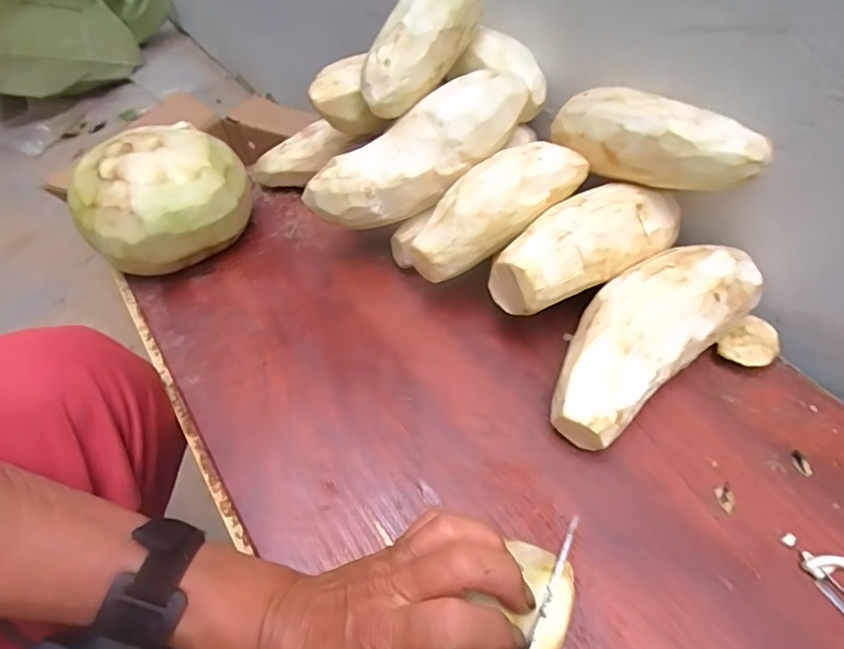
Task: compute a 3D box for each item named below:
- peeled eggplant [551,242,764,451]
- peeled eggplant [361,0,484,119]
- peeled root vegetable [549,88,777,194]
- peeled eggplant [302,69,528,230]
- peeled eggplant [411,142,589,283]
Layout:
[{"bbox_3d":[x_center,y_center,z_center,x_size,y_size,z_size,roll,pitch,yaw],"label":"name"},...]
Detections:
[{"bbox_3d":[0.155,0.009,0.360,0.179,0.081,0.074,-32,56,-21],"label":"peeled eggplant"},{"bbox_3d":[-0.003,-0.232,0.404,0.054,0.043,0.145,29,79,22],"label":"peeled eggplant"},{"bbox_3d":[0.165,-0.138,0.373,0.157,0.051,0.049,28,57,24],"label":"peeled root vegetable"},{"bbox_3d":[-0.004,-0.137,0.404,0.192,0.062,0.055,-31,57,4],"label":"peeled eggplant"},{"bbox_3d":[0.052,-0.094,0.385,0.151,0.042,0.059,-36,59,2],"label":"peeled eggplant"}]

